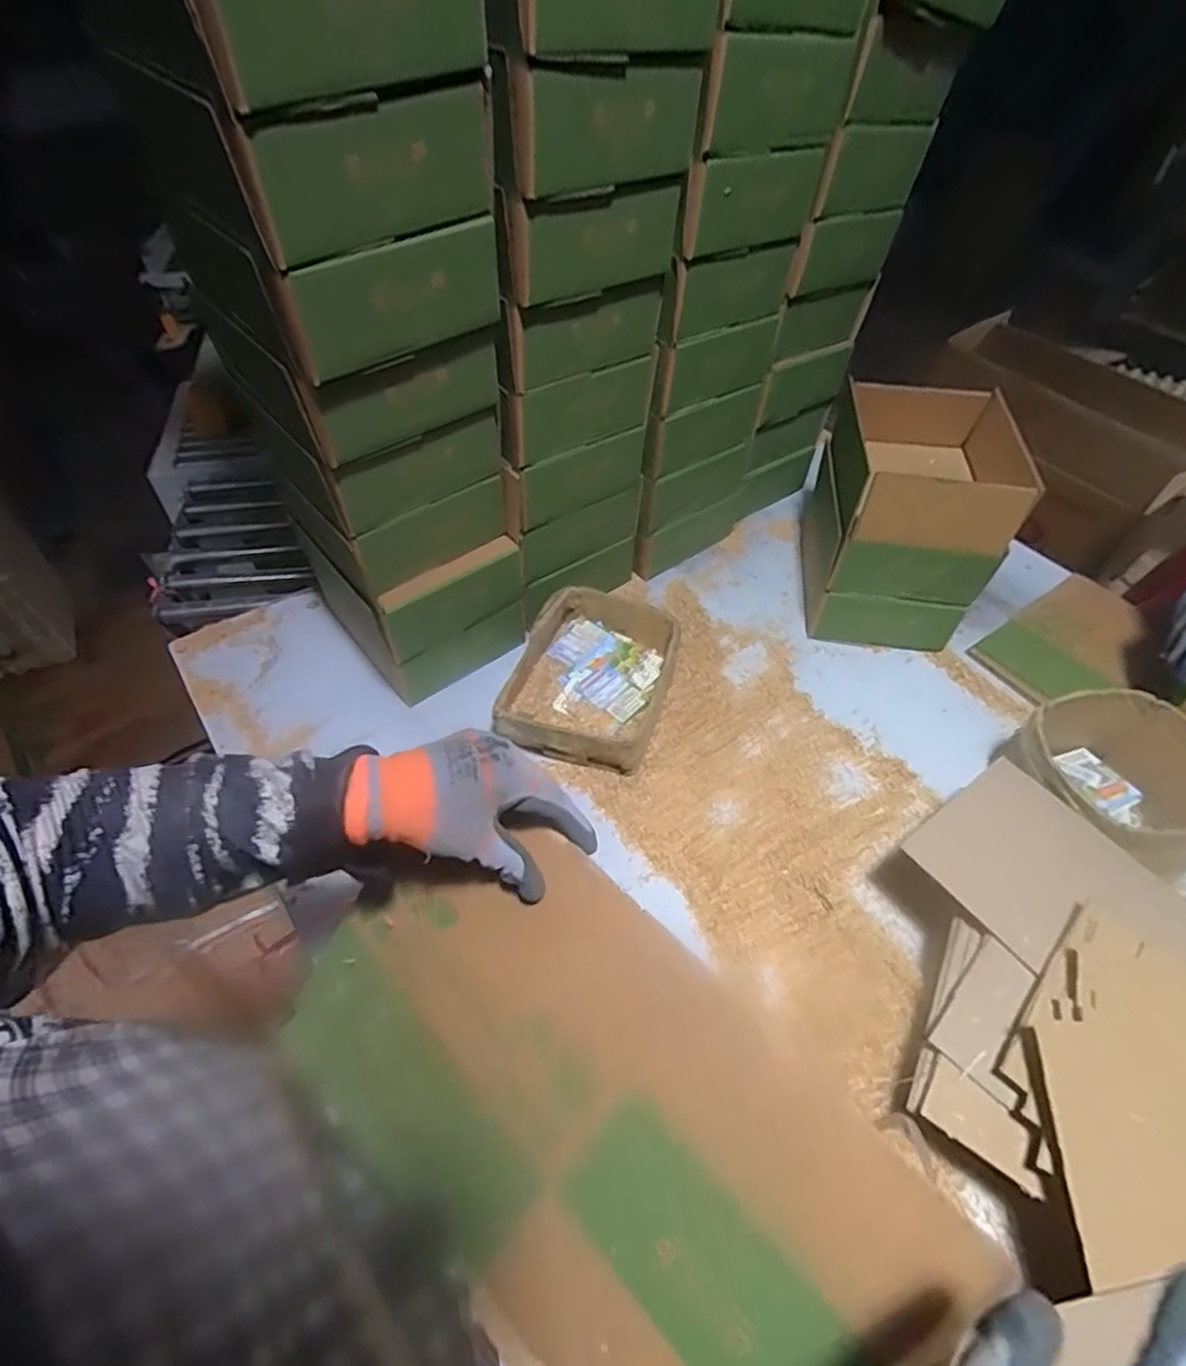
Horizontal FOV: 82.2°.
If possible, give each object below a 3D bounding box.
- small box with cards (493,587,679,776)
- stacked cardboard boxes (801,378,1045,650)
[{"bbox_3d":[0.000,-0.004,0.875,0.188,0.082,0.245,14,52,9],"label":"small box with cards"},{"bbox_3d":[0.427,-0.229,0.934,0.205,0.248,0.244,7,51,5],"label":"stacked cardboard boxes"}]

